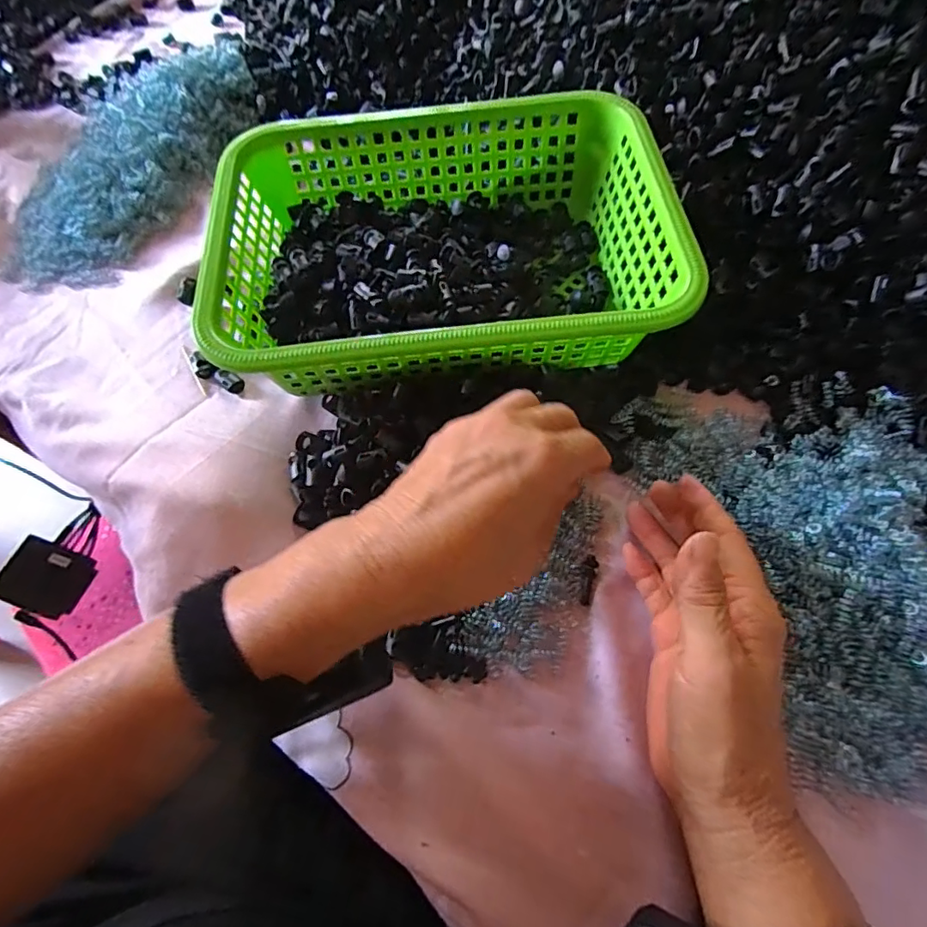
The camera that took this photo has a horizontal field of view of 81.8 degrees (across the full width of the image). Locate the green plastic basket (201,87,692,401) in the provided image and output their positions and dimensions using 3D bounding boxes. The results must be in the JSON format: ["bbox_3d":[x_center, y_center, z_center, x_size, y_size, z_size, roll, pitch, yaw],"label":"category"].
[{"bbox_3d":[-0.012,-0.148,0.377,0.290,0.080,0.212,-5,64,-1],"label":"green plastic basket"}]

